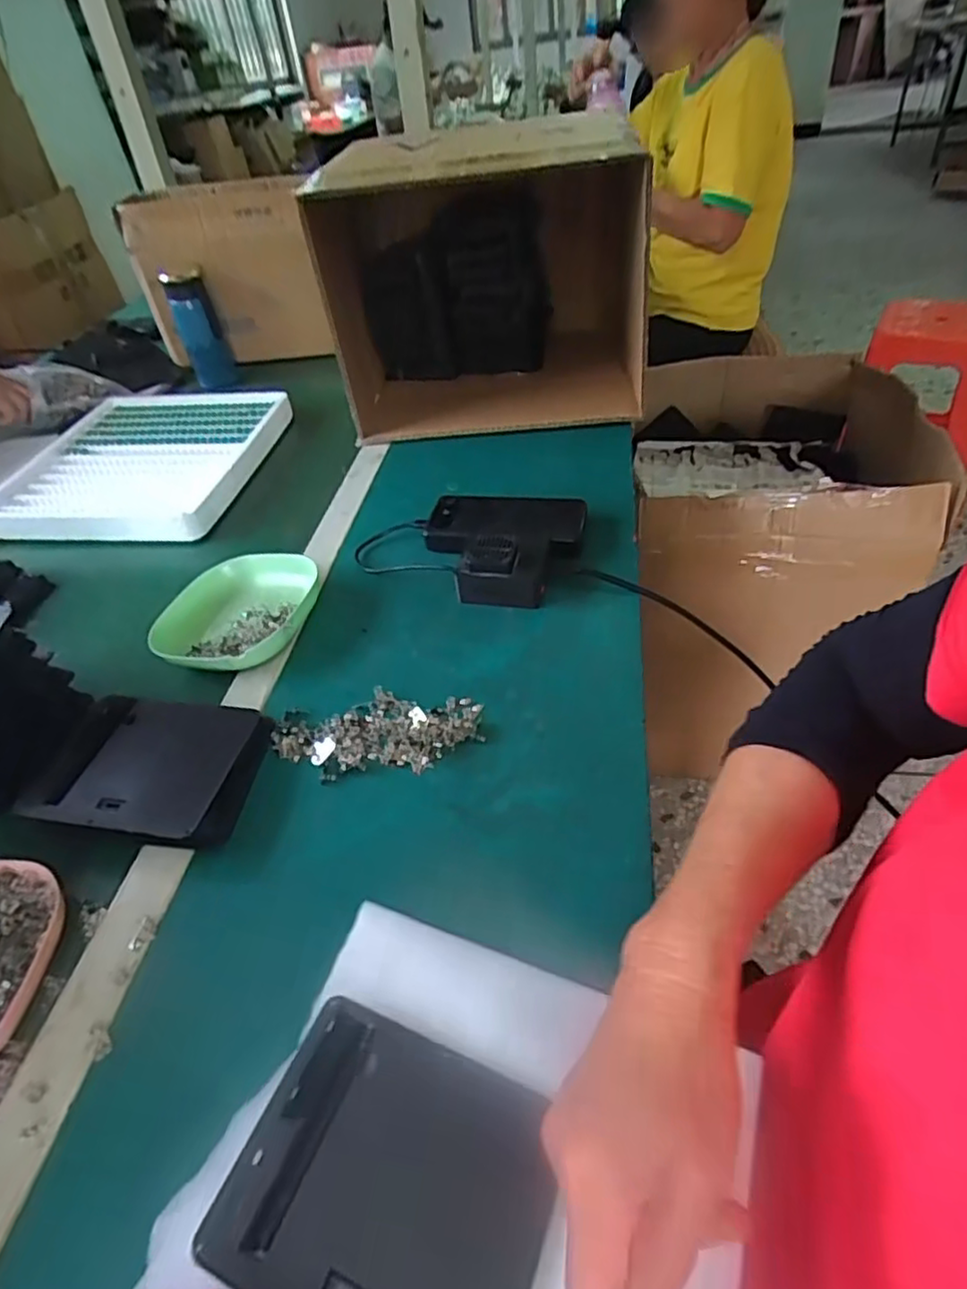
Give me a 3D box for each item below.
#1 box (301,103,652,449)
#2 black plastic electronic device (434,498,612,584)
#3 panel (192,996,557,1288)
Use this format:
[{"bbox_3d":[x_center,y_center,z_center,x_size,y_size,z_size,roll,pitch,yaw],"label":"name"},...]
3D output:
[{"bbox_3d":[0.018,-0.465,0.857,0.368,0.296,0.303,-1,43,8],"label":"box"},{"bbox_3d":[0.023,-0.122,0.682,0.154,0.035,0.072,5,44,14],"label":"black plastic electronic device"},{"bbox_3d":[-0.040,0.237,0.297,0.132,0.013,0.111,12,46,21],"label":"panel"}]

